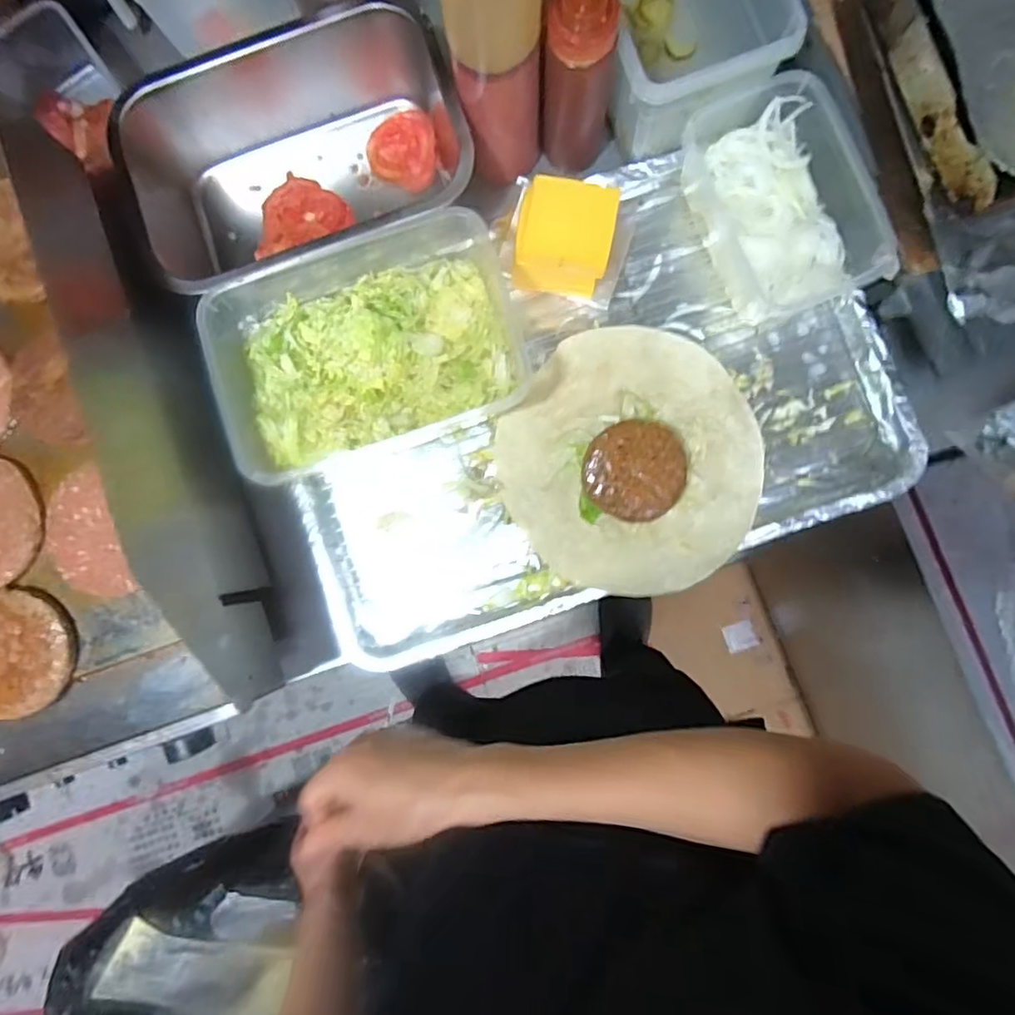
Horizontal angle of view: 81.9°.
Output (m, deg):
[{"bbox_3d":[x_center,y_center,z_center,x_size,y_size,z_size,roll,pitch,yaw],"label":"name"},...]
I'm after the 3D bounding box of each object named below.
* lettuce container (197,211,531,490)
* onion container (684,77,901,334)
[{"bbox_3d":[-0.130,-0.150,0.555,0.268,0.086,0.193,-19,87,1],"label":"lettuce container"},{"bbox_3d":[0.255,-0.281,0.549,0.129,0.057,0.200,-24,87,1],"label":"onion container"}]

